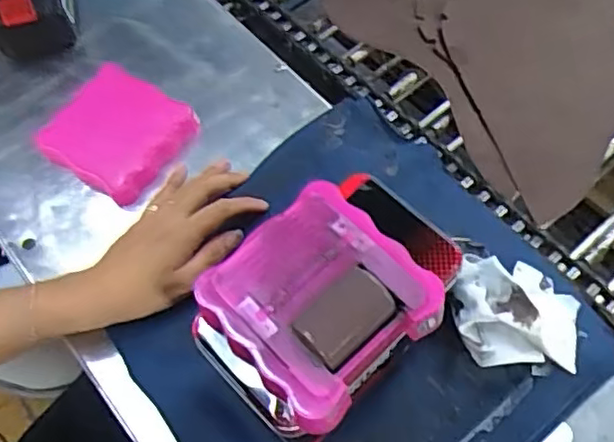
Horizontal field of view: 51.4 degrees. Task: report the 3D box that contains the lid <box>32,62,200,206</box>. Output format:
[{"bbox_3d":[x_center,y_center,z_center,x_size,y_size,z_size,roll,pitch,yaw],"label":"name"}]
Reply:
[{"bbox_3d":[-0.169,-0.080,0.564,0.116,0.019,0.101,28,67,17],"label":"lid"}]

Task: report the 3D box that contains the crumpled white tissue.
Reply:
[{"bbox_3d":[0.152,0.061,0.456,0.089,0.049,0.076,1,62,4],"label":"crumpled white tissue"}]

